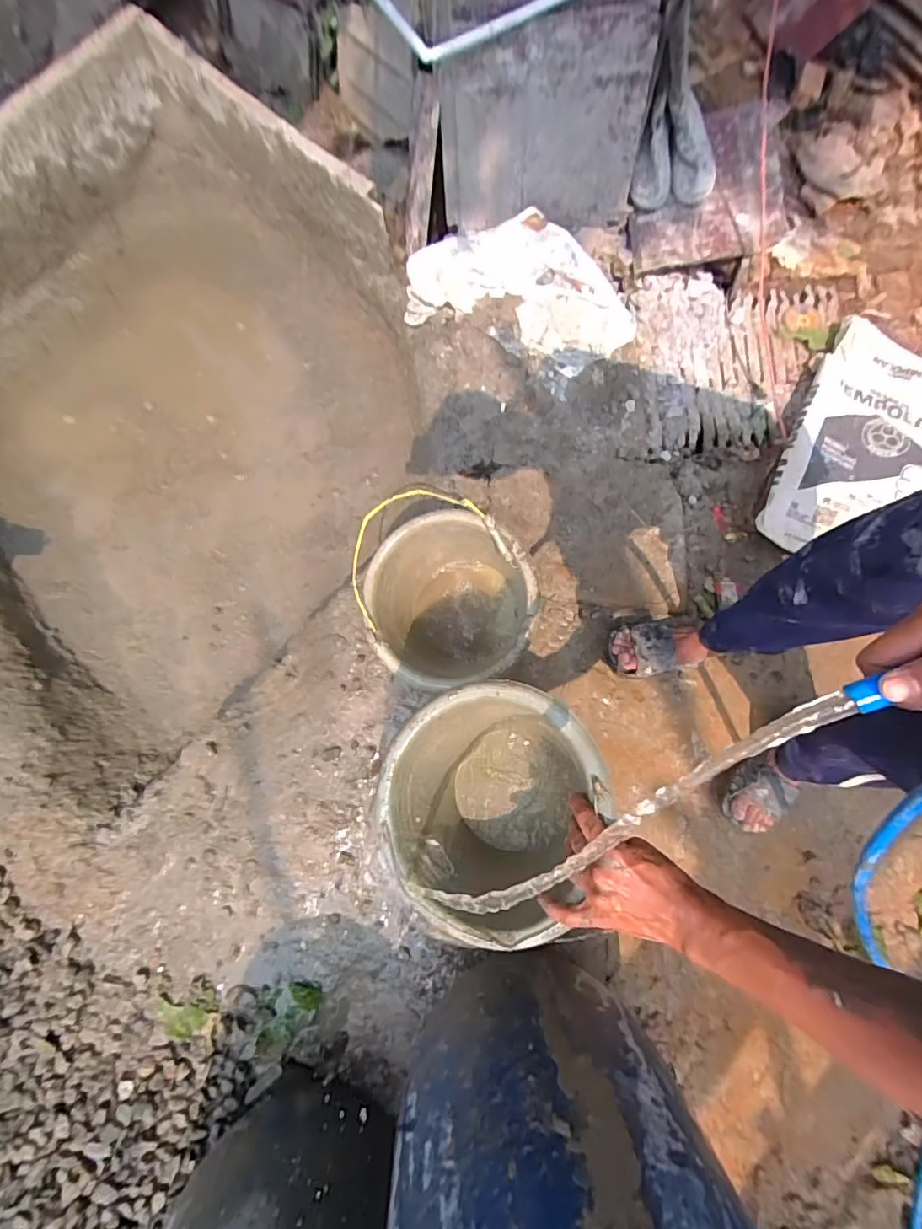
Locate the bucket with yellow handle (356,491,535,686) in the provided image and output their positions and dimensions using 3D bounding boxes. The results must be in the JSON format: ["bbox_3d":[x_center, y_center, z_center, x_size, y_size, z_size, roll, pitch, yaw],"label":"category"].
[{"bbox_3d":[-0.018,-0.016,0.858,0.257,0.203,0.266,0,79,0],"label":"bucket with yellow handle"}]

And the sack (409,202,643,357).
[{"bbox_3d":[0.134,-0.721,1.108,0.511,0.083,0.255,10,79,2],"label":"sack"}]

